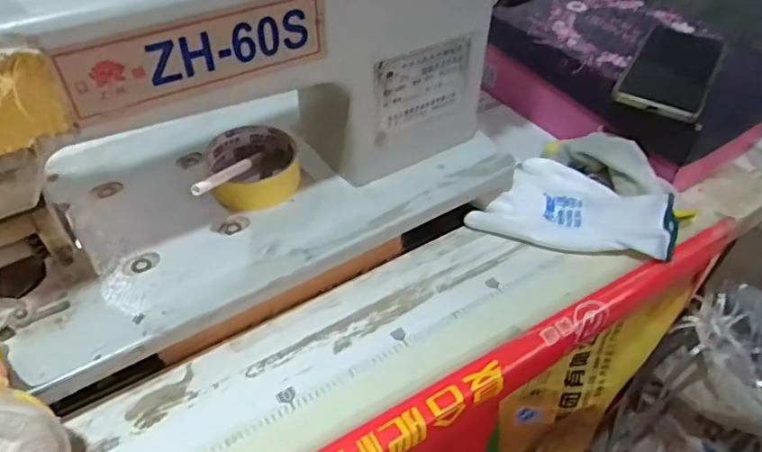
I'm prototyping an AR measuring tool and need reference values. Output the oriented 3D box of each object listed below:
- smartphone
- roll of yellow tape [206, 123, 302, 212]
[{"bbox_3d":[0.292,-0.157,0.554,0.075,0.015,0.171,26,51,19],"label":"smartphone"},{"bbox_3d":[-0.112,-0.054,0.490,0.078,0.025,0.085,2,47,-2],"label":"roll of yellow tape"}]

